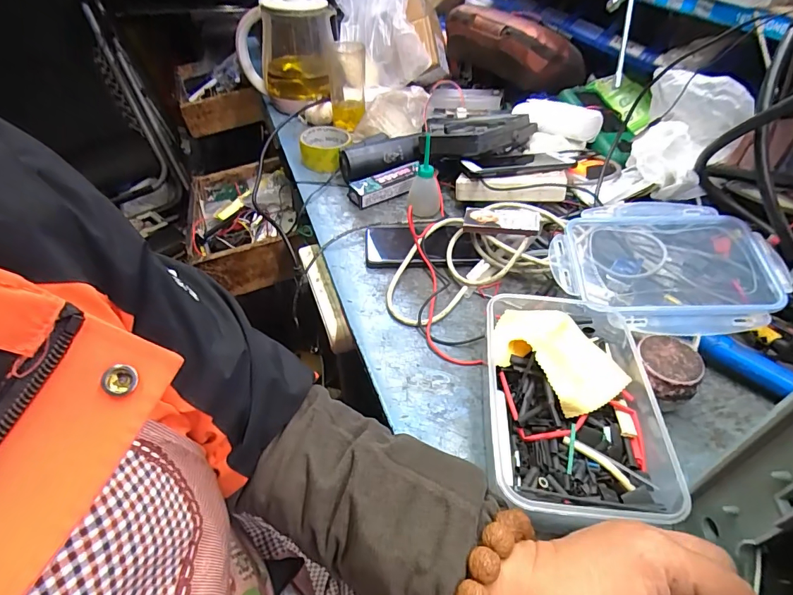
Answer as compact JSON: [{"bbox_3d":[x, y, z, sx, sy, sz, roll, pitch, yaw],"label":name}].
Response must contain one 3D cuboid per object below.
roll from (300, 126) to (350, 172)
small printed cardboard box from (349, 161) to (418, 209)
[{"bbox_3d":[-0.118,-0.249,0.732,0.084,0.040,0.093,1,44,-2],"label":"roll"},{"bbox_3d":[-0.020,-0.174,0.674,0.110,0.031,0.048,-22,49,-23],"label":"small printed cardboard box"}]

